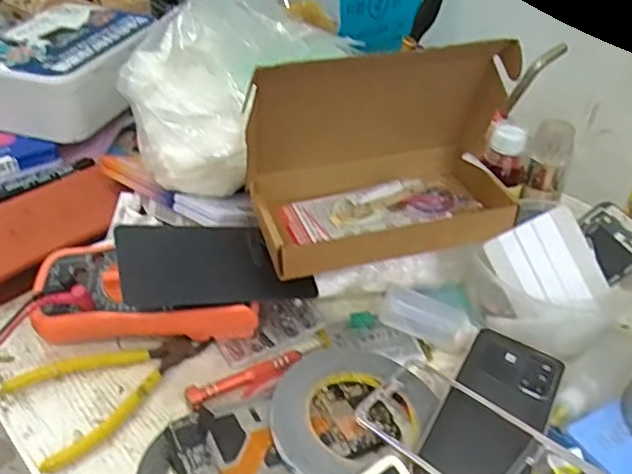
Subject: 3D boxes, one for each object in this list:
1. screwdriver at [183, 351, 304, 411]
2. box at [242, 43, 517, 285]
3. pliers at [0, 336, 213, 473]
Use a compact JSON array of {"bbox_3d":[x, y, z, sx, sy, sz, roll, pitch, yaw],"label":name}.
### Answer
[{"bbox_3d":[-0.052,0.108,0.467,0.096,0.015,0.019,-18,42,-27],"label":"screwdriver"},{"bbox_3d":[0.053,-0.070,0.490,0.209,0.147,0.118,-7,38,-14],"label":"box"},{"bbox_3d":[-0.149,0.107,0.463,0.143,0.010,0.089,-22,44,-30],"label":"pliers"}]

